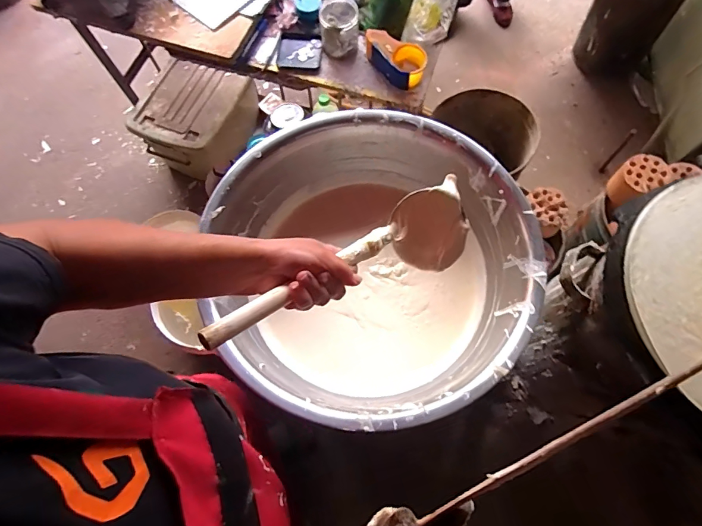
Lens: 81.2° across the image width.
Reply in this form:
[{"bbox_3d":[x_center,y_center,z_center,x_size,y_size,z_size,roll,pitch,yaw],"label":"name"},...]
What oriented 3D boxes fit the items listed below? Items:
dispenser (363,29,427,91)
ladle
[{"bbox_3d":[0.098,-0.455,0.917,0.153,0.057,0.079,29,72,11],"label":"dispenser"},{"bbox_3d":[0.001,0.003,0.450,0.339,0.080,0.086,-24,69,-32],"label":"ladle"}]

